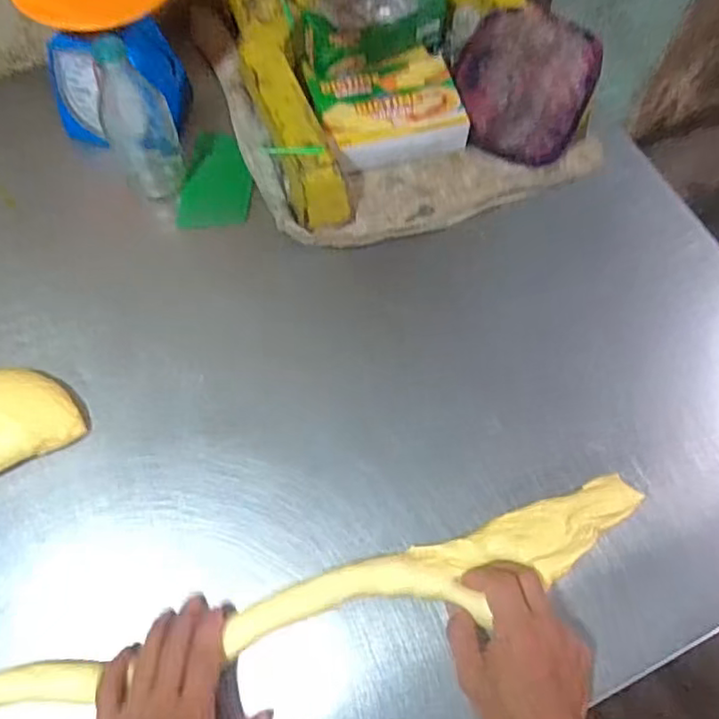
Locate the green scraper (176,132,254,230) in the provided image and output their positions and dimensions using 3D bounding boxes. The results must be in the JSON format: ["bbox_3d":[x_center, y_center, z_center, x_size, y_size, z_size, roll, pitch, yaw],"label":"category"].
[{"bbox_3d":[-0.154,-0.199,0.697,0.077,0.008,0.120,6,74,6],"label":"green scraper"}]

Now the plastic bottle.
[{"bbox_3d":[-0.219,-0.235,0.628,0.066,0.173,0.057,-22,69,-12],"label":"plastic bottle"}]

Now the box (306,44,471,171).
[{"bbox_3d":[0.031,-0.278,0.702,0.157,0.040,0.125,-12,67,-8],"label":"box"}]

